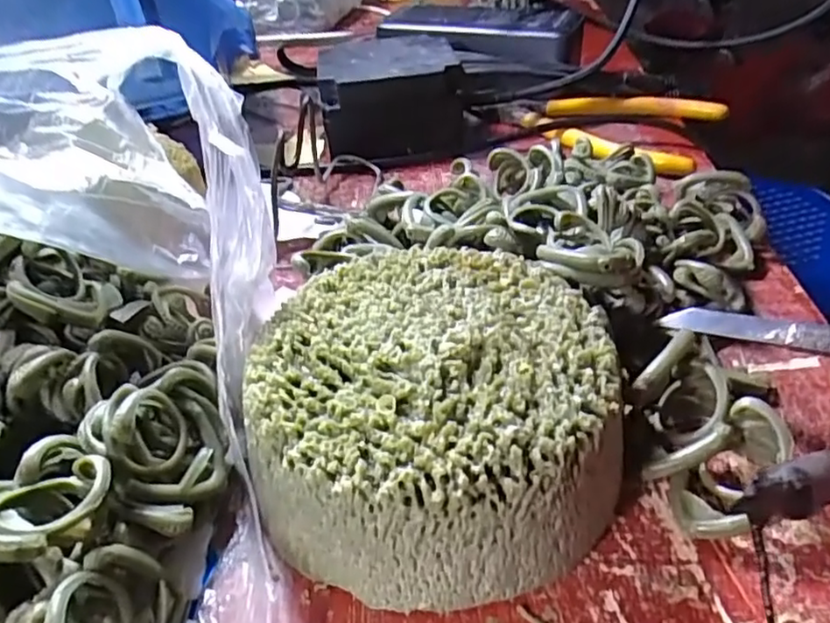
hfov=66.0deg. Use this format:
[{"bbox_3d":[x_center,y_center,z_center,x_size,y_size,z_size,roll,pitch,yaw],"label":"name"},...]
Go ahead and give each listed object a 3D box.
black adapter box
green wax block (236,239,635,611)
[{"bbox_3d":[-0.014,-0.125,0.377,0.079,0.050,0.078,-6,39,-3],"label":"black adapter box"},{"bbox_3d":[0.007,0.028,0.183,0.100,0.045,0.102,-5,39,-2],"label":"green wax block"}]

